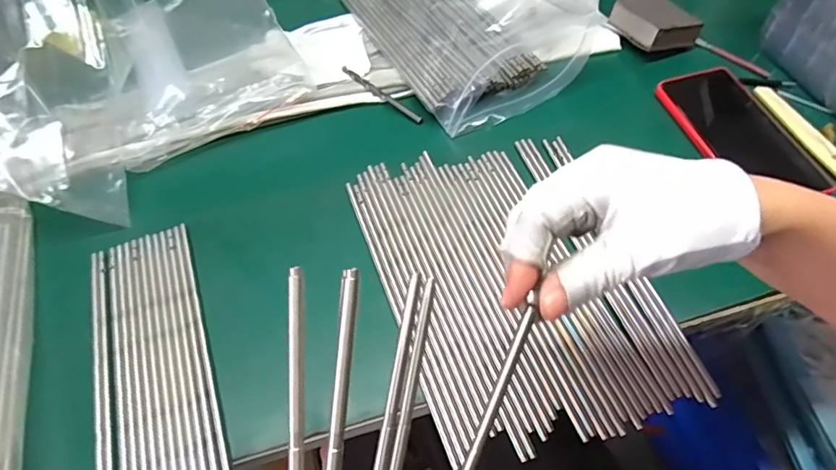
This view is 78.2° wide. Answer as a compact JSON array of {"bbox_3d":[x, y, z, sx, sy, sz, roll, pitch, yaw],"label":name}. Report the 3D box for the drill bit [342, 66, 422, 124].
[{"bbox_3d":[-0.039,-0.147,0.537,0.106,0.014,0.009,34,64,21],"label":"drill bit"}]

